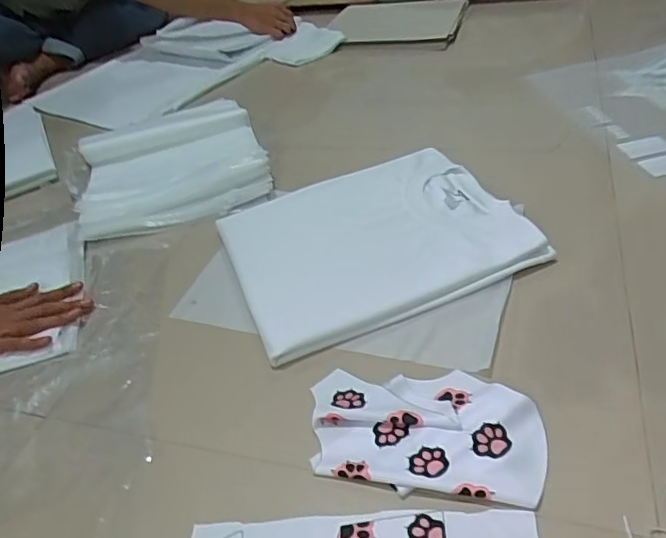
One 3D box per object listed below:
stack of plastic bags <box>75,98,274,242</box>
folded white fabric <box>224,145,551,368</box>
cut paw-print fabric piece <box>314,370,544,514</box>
[{"bbox_3d":[-0.293,-0.203,1.000,0.316,0.032,0.394,-17,41,-8],"label":"stack of plastic bags"},{"bbox_3d":[0.051,-0.049,0.778,0.370,0.029,0.311,-20,41,-12],"label":"folded white fabric"},{"bbox_3d":[0.088,0.154,0.544,0.217,0.010,0.134,0,41,12],"label":"cut paw-print fabric piece"}]

